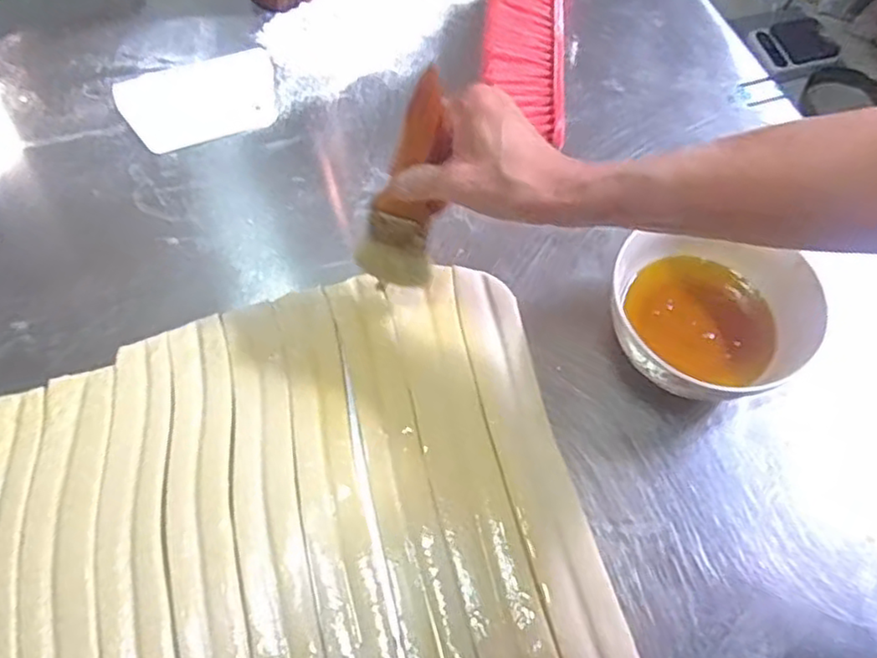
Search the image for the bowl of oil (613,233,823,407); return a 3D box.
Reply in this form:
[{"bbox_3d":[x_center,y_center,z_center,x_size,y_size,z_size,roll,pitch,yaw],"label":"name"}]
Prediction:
[{"bbox_3d":[0.205,-0.013,0.517,0.148,0.067,0.120,27,65,14],"label":"bowl of oil"}]

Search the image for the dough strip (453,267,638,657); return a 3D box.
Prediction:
[{"bbox_3d":[0.070,0.090,0.495,0.048,0.005,0.314,-12,63,-6],"label":"dough strip"}]

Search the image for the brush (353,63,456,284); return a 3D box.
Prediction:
[{"bbox_3d":[-0.024,-0.095,0.464,0.052,0.164,0.012,17,43,3],"label":"brush"}]

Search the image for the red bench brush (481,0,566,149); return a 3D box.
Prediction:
[{"bbox_3d":[0.100,-0.333,0.689,0.095,0.054,0.375,10,63,5],"label":"red bench brush"}]

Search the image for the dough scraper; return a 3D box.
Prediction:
[{"bbox_3d":[-0.234,-0.227,0.662,0.149,0.004,0.106,-21,64,-11],"label":"dough scraper"}]

